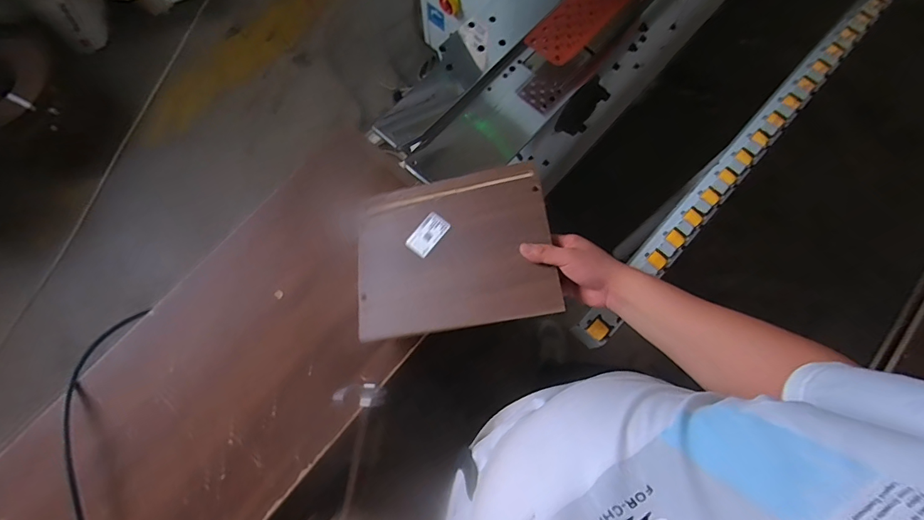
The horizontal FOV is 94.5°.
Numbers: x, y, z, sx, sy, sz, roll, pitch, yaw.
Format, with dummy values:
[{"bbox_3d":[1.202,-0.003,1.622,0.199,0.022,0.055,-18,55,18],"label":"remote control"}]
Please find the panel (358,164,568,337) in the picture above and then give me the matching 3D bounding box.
[{"bbox_3d":[-0.014,-0.013,0.607,0.273,0.023,0.213,-9,80,7],"label":"panel"}]

